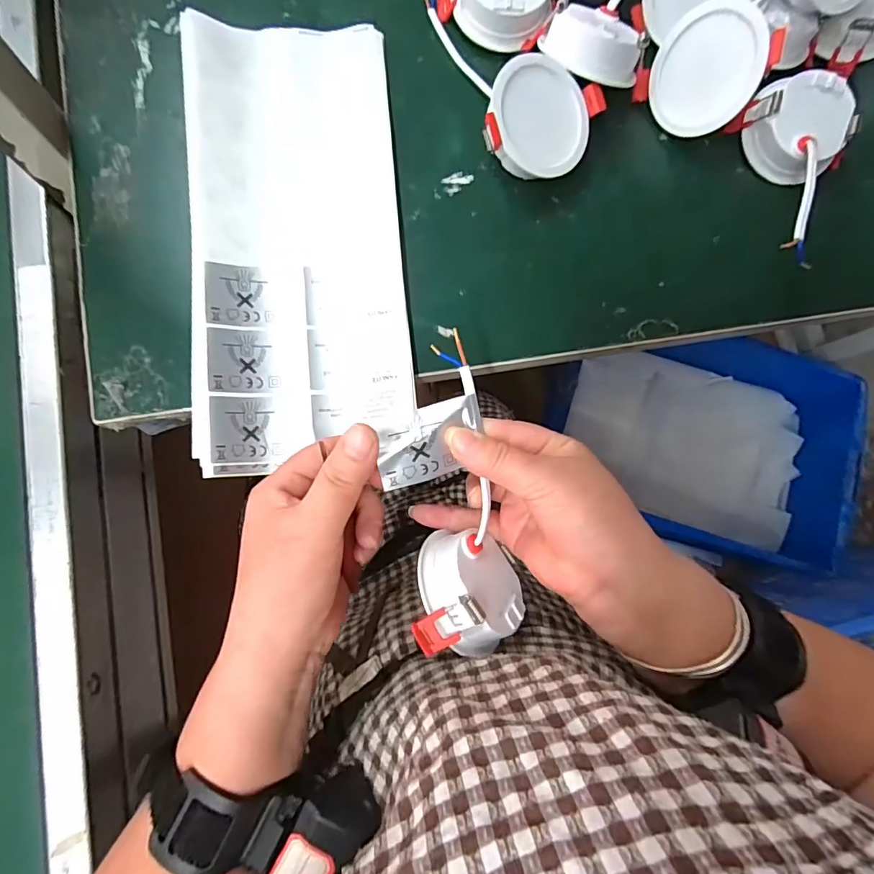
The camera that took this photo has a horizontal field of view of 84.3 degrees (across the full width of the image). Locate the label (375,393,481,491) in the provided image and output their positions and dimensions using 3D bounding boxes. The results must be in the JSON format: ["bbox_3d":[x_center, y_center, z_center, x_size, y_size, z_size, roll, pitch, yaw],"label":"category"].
[{"bbox_3d":[-0.004,0.003,0.256,0.058,0.006,0.038,-19,112,-8],"label":"label"}]

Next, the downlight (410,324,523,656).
[{"bbox_3d":[0.021,0.038,0.269,0.061,0.050,0.164,1,87,-5],"label":"downlight"}]

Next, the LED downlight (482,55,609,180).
[{"bbox_3d":[0.068,-0.217,0.324,0.083,0.032,0.083,-3,99,-21],"label":"LED downlight"}]

